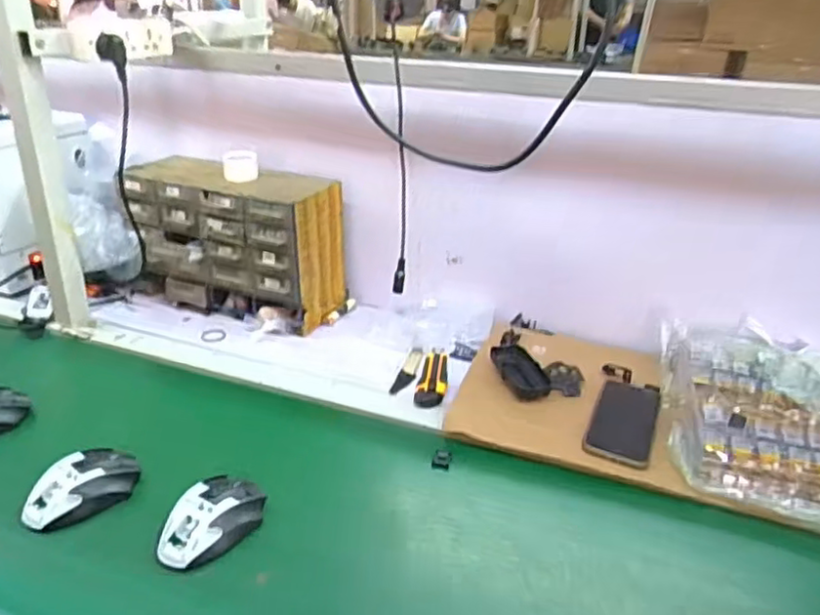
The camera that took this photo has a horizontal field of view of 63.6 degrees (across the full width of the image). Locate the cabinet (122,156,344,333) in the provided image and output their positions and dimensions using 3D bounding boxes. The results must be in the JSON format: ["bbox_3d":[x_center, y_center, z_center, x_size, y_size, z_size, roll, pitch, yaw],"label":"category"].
[{"bbox_3d":[-0.283,-0.105,1.077,0.321,0.217,0.141,9,28,15],"label":"cabinet"}]

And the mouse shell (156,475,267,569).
[{"bbox_3d":[-0.197,0.212,0.659,0.063,0.040,0.116,16,30,26],"label":"mouse shell"}]

